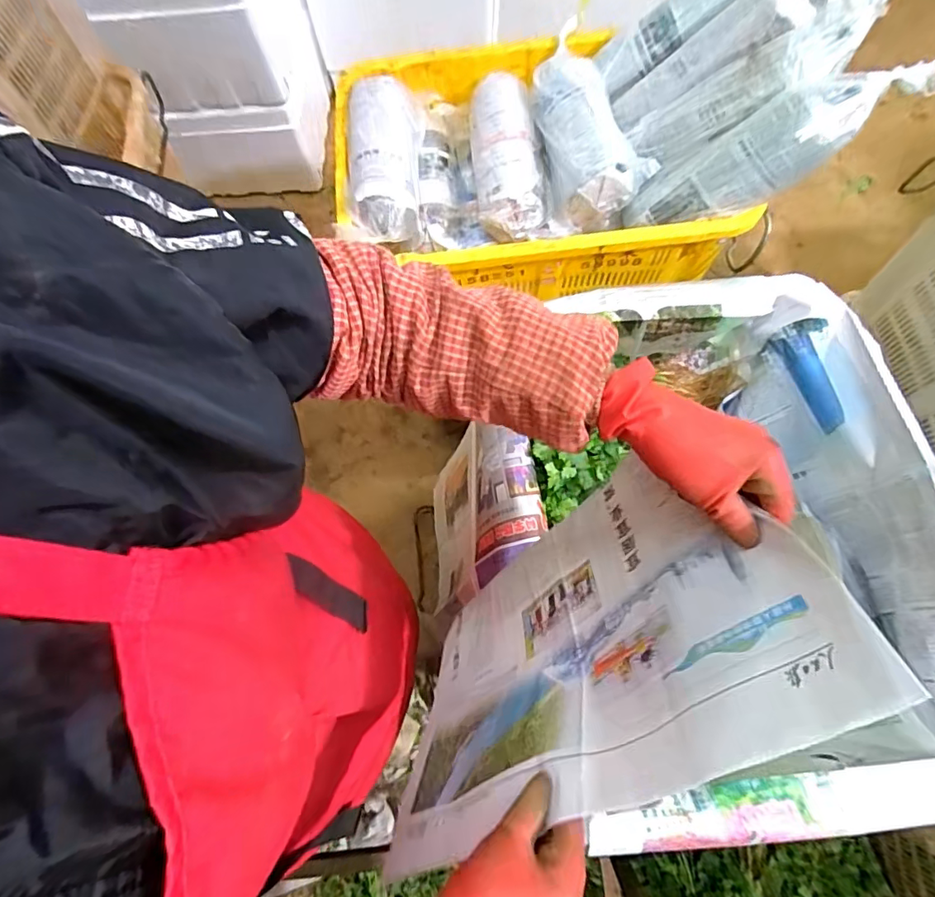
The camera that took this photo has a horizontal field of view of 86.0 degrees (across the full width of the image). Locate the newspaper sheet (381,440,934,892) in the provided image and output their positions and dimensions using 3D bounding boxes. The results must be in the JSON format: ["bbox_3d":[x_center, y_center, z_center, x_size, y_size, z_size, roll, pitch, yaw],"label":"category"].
[{"bbox_3d":[0.082,0.157,0.412,0.026,0.260,0.377,39,118,-15],"label":"newspaper sheet"}]

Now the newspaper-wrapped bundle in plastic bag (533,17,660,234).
[{"bbox_3d":[0.187,-0.495,0.821,0.130,0.098,0.294,-11,72,-2],"label":"newspaper-wrapped bundle in plastic bag"}]

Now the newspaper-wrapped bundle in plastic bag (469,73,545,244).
[{"bbox_3d":[0.061,-0.503,0.849,0.104,0.073,0.299,-5,72,0],"label":"newspaper-wrapped bundle in plastic bag"}]

